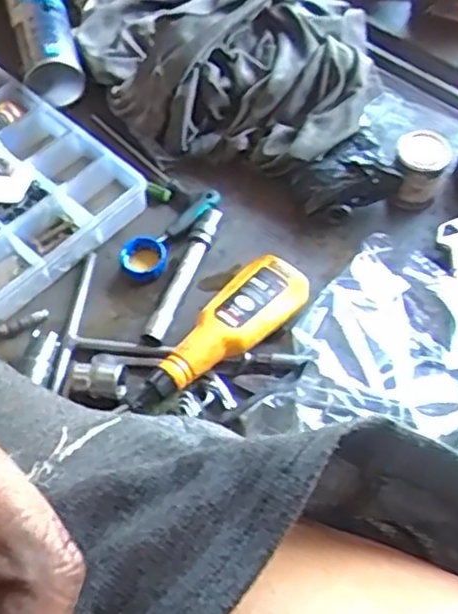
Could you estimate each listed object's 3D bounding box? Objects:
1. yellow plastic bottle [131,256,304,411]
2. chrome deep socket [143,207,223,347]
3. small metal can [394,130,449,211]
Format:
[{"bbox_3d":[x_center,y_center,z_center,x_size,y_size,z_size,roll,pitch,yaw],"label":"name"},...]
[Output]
[{"bbox_3d":[-0.008,0.019,0.616,0.174,0.042,0.061,-38,66,-20],"label":"yellow plastic bottle"},{"bbox_3d":[-0.044,-0.029,0.658,0.021,0.020,0.147,18,61,11],"label":"chrome deep socket"},{"bbox_3d":[0.183,-0.134,0.694,0.047,0.069,0.046,0,59,1],"label":"small metal can"}]

